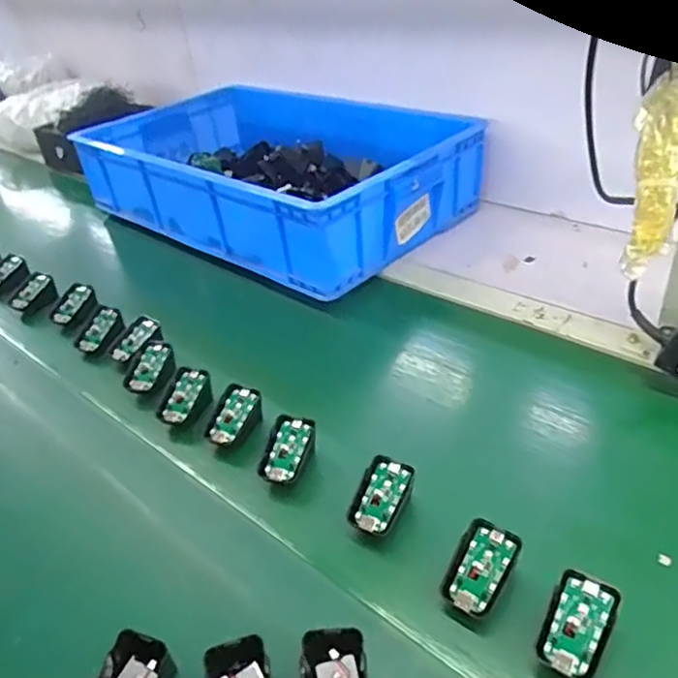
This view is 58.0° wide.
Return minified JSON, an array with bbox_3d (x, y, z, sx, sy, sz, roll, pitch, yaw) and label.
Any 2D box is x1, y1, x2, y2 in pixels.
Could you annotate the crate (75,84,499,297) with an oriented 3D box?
[{"bbox_3d":[-0.117,-0.316,1.106,0.693,0.137,0.462,23,45,35],"label":"crate"}]

